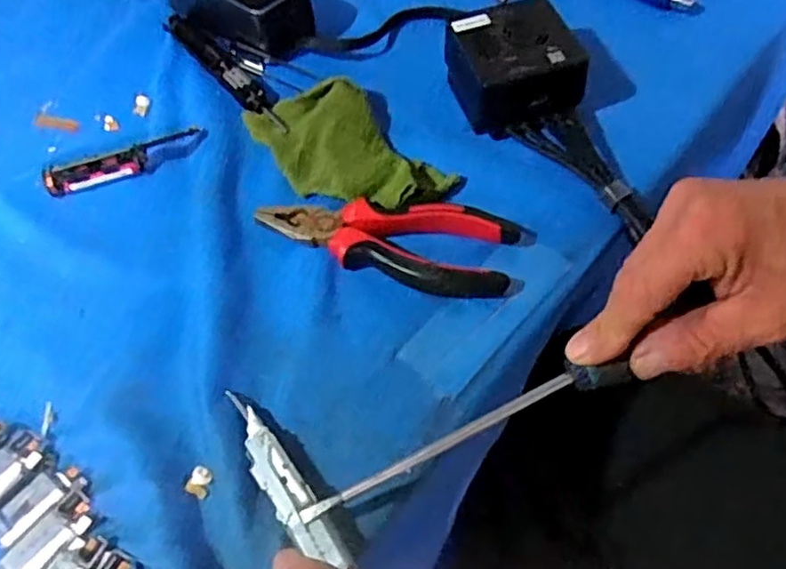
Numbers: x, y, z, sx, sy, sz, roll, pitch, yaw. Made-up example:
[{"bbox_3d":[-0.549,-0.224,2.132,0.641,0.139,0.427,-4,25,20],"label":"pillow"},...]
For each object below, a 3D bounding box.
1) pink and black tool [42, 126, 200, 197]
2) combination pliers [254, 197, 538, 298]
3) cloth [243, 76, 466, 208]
[{"bbox_3d":[-0.183,-0.083,0.466,0.104,0.018,0.015,-20,56,-9],"label":"pink and black tool"},{"bbox_3d":[-0.002,-0.025,0.410,0.161,0.021,0.054,5,56,9],"label":"combination pliers"},{"bbox_3d":[-0.035,-0.092,0.459,0.077,0.022,0.149,-39,61,-20],"label":"cloth"}]

